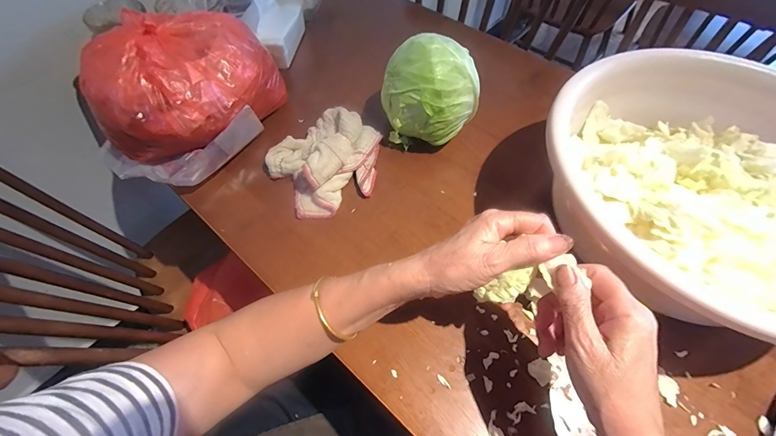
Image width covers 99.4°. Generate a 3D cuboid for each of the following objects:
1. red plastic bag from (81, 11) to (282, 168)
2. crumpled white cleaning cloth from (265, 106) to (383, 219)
[{"bbox_3d":[-0.267,-0.182,0.440,0.167,0.129,0.194,15,61,10],"label":"red plastic bag"},{"bbox_3d":[-0.080,-0.084,0.448,0.150,0.051,0.140,-31,64,-16],"label":"crumpled white cleaning cloth"}]

